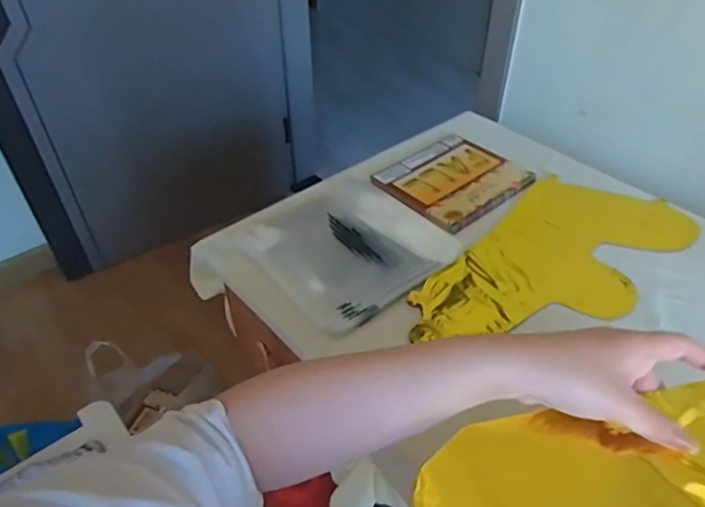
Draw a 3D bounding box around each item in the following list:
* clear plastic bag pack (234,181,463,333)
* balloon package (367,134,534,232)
[{"bbox_3d":[-0.002,-0.014,0.689,0.219,0.018,0.210,-32,50,-30],"label":"clear plastic bag pack"},{"bbox_3d":[0.153,-0.113,0.807,0.202,0.010,0.168,-30,50,-29],"label":"balloon package"}]

